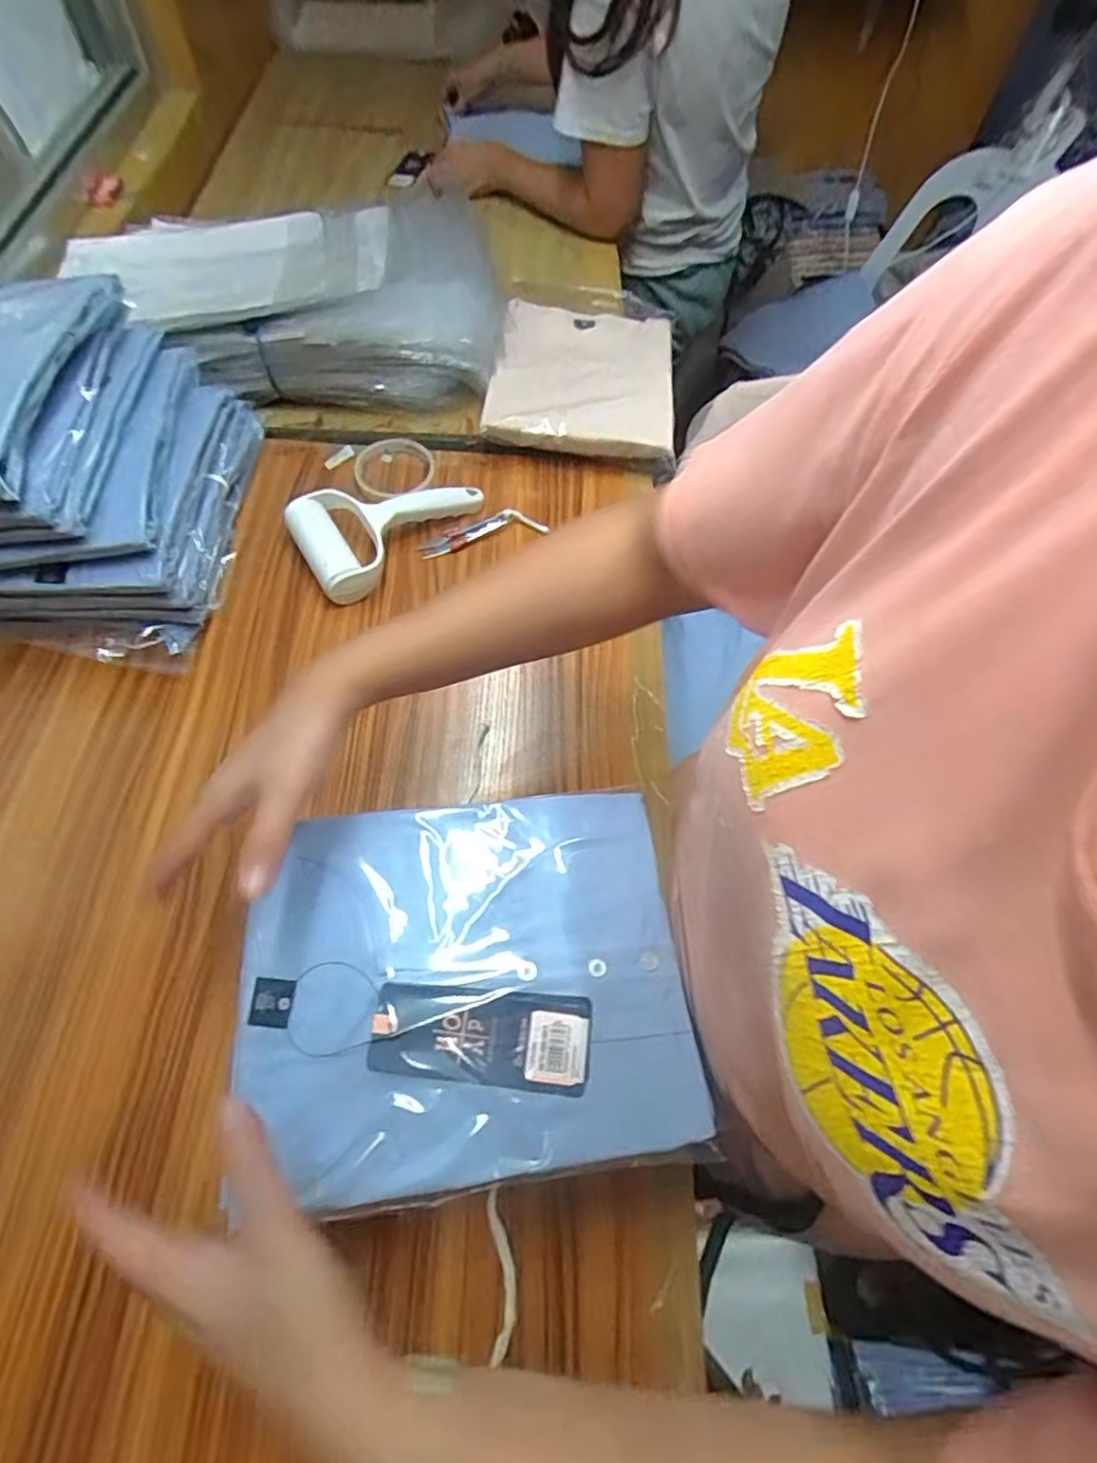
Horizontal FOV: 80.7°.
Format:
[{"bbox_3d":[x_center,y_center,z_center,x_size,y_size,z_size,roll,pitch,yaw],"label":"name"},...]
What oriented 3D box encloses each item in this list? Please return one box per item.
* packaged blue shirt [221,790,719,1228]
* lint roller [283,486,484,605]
[{"bbox_3d":[-0.048,0.142,0.377,0.248,0.014,0.203,-8,63,-7],"label":"packaged blue shirt"},{"bbox_3d":[-0.149,-0.205,0.639,0.190,0.035,0.114,-25,65,-15],"label":"lint roller"}]

